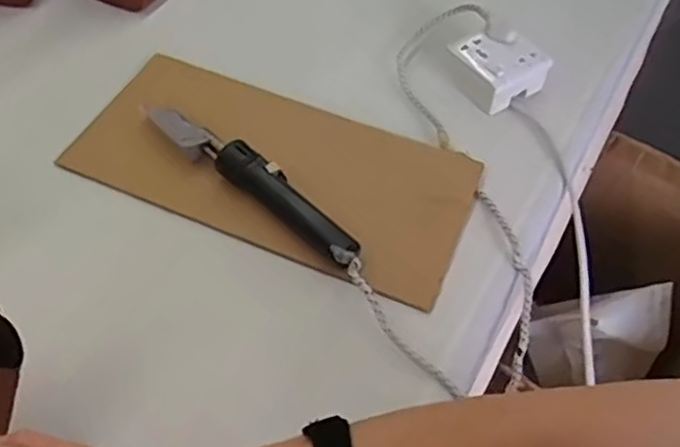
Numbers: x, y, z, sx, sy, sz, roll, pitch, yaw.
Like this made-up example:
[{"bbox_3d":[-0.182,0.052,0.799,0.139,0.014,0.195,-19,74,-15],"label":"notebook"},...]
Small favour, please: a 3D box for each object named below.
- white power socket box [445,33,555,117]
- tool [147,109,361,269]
[{"bbox_3d":[0.177,-0.179,0.773,0.075,0.057,0.095,-30,61,-25],"label":"white power socket box"},{"bbox_3d":[-0.086,-0.043,0.646,0.261,0.032,0.040,33,57,19],"label":"tool"}]

